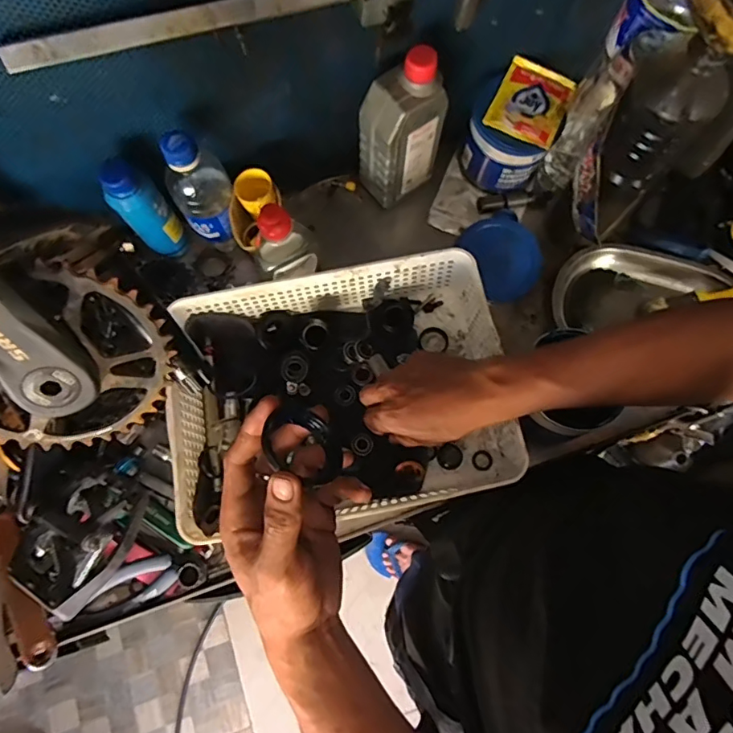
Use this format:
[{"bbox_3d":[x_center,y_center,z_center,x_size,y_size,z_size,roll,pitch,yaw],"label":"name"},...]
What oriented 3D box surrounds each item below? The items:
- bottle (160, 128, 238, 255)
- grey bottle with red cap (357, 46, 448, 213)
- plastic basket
[{"bbox_3d":[-0.172,-0.180,0.532,0.059,0.152,0.055,0,75,1],"label":"bottle"},{"bbox_3d":[0.037,-0.259,0.546,0.074,0.165,0.054,-36,77,-8],"label":"grey bottle with red cap"},{"bbox_3d":[-0.029,0.030,0.535,0.329,0.111,0.255,-7,75,-1],"label":"plastic basket"}]

